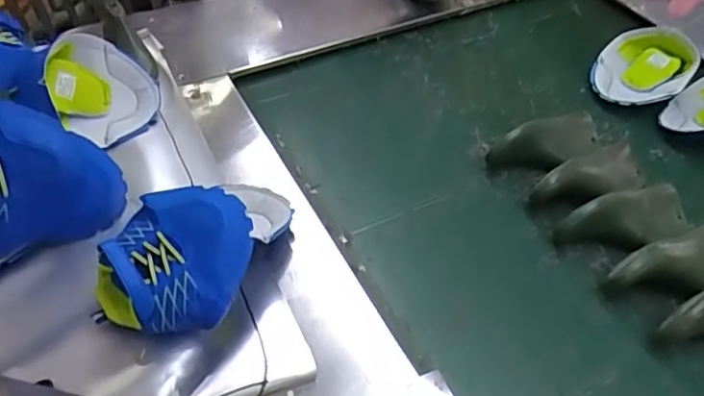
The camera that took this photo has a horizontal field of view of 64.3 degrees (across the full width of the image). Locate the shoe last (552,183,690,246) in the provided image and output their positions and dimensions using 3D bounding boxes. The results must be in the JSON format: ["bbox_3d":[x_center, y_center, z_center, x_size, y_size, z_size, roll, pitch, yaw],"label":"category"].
[{"bbox_3d":[0.360,0.033,0.727,0.180,0.067,0.075,-17,51,-15],"label":"shoe last"}]

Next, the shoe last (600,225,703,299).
[{"bbox_3d":[0.404,0.085,0.690,0.187,0.062,0.074,-17,51,-15],"label":"shoe last"}]

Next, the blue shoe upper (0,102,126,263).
[{"bbox_3d":[-0.374,-0.016,0.624,0.203,0.168,0.084,-29,22,-24],"label":"blue shoe upper"}]

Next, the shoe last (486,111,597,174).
[{"bbox_3d":[0.300,-0.079,0.820,0.191,0.059,0.074,-18,51,-16],"label":"shoe last"}]

